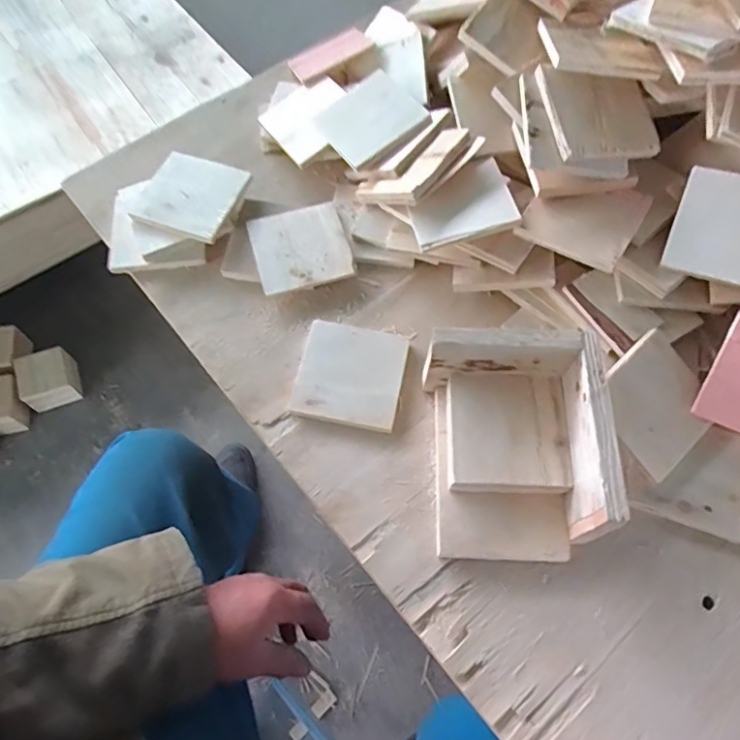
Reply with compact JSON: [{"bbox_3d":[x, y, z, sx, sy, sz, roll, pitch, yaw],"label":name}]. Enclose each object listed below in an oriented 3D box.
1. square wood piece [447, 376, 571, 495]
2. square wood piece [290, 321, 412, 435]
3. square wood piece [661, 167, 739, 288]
[{"bbox_3d":[0.112,0.050,0.450,0.094,0.013,0.096,0,68,5],"label":"square wood piece"},{"bbox_3d":[-0.017,0.004,0.504,0.093,0.007,0.097,11,65,4],"label":"square wood piece"},{"bbox_3d":[0.314,-0.121,0.475,0.093,0.010,0.092,20,96,26],"label":"square wood piece"}]

